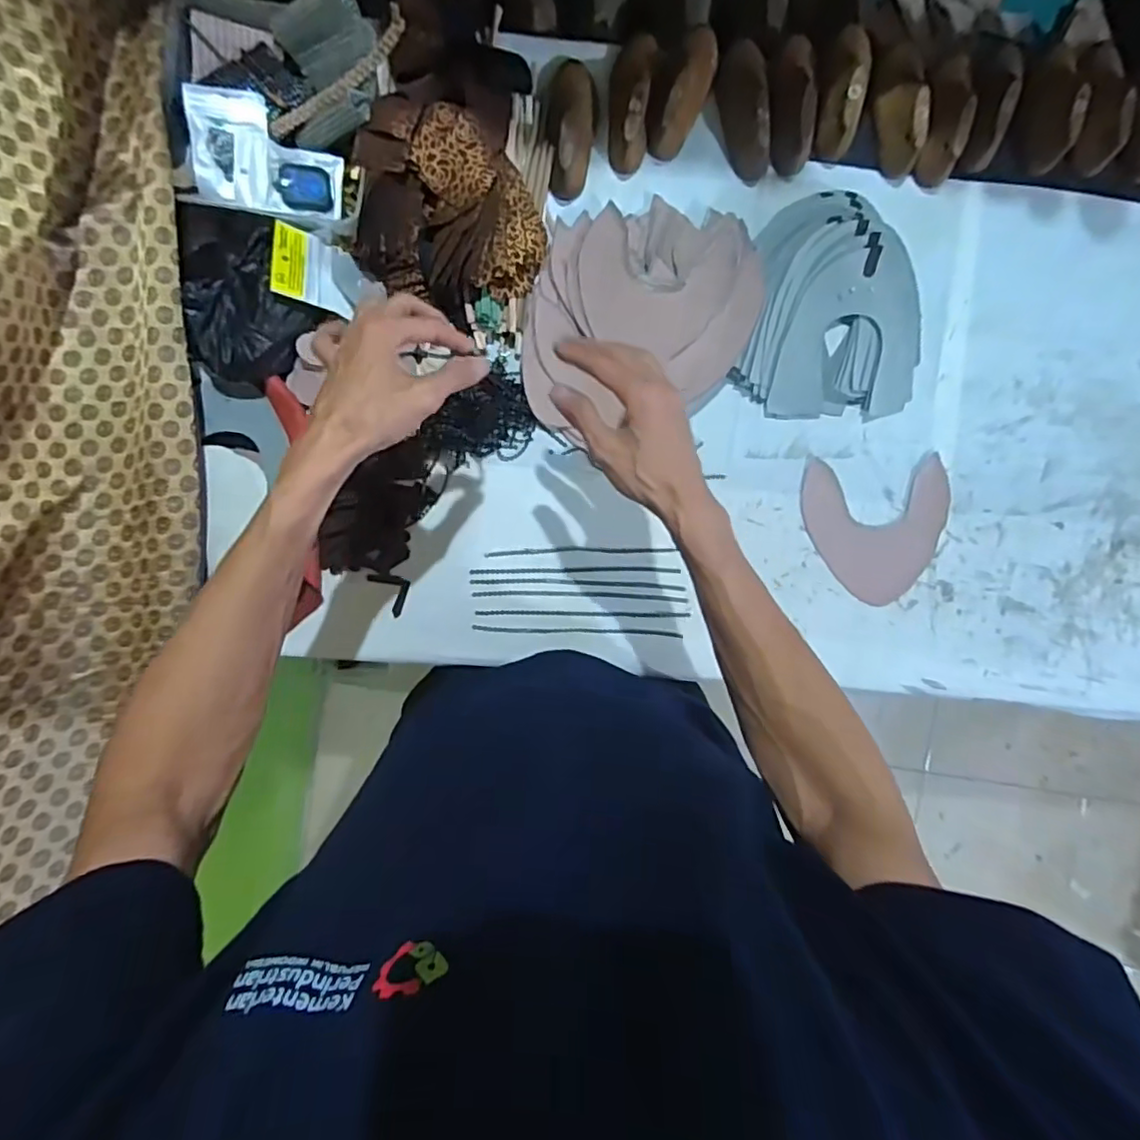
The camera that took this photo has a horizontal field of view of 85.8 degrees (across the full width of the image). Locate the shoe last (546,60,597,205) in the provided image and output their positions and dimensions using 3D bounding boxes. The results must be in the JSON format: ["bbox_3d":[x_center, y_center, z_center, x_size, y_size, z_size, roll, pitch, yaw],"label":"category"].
[{"bbox_3d":[0.001,-0.470,0.649,0.050,0.052,0.134,5,92,-2],"label":"shoe last"}]

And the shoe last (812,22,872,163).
[{"bbox_3d":[0.292,-0.512,0.645,0.050,0.053,0.125,5,92,-2],"label":"shoe last"}]

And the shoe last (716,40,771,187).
[{"bbox_3d":[0.186,-0.493,0.651,0.051,0.044,0.135,-10,93,-1],"label":"shoe last"}]

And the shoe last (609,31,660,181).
[{"bbox_3d":[0.066,-0.499,0.645,0.049,0.047,0.133,5,92,-2],"label":"shoe last"}]

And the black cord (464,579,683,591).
[{"bbox_3d":[0.009,0.015,0.683,0.234,0.005,0.008,2,92,-2],"label":"black cord"}]

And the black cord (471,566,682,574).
[{"bbox_3d":[0.006,0.000,0.683,0.229,0.006,0.008,0,92,-2],"label":"black cord"}]

